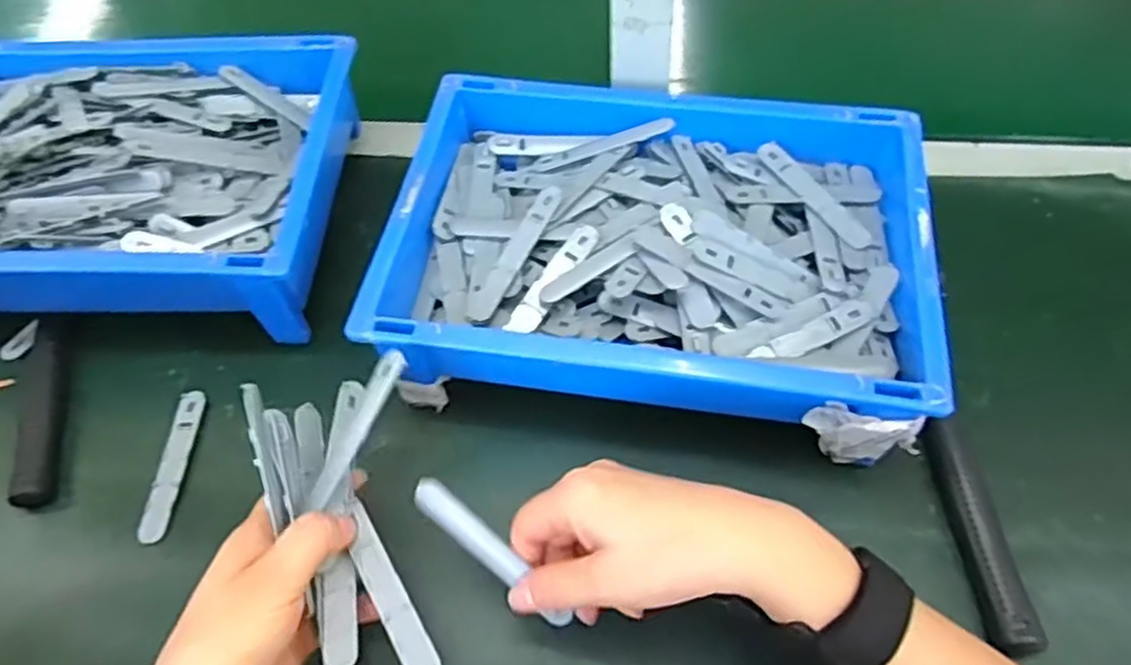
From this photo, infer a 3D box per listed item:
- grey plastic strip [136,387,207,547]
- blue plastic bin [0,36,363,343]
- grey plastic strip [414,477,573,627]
[{"bbox_3d":[-0.234,0.078,0.451,0.016,0.005,0.095,0,56,2],"label":"grey plastic strip"},{"bbox_3d":[-0.305,-0.105,0.523,0.305,0.089,0.222,1,56,3],"label":"blue plastic bin"},{"bbox_3d":[-0.036,0.107,0.366,0.096,0.006,0.014,43,66,2],"label":"grey plastic strip"}]

